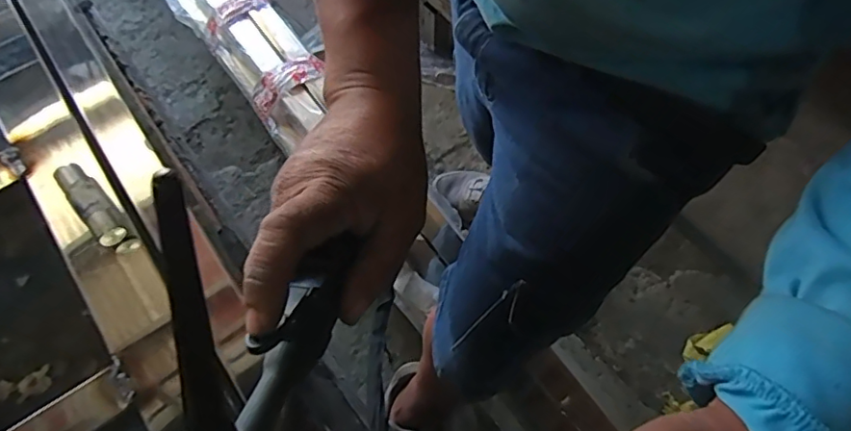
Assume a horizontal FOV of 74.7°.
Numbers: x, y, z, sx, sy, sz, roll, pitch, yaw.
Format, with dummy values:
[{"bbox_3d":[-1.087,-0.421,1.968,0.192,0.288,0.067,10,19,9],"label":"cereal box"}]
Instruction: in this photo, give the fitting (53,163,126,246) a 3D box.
[{"bbox_3d":[-0.178,-0.005,0.300,0.016,0.015,0.052,-39,73,-15],"label":"fitting"}]

